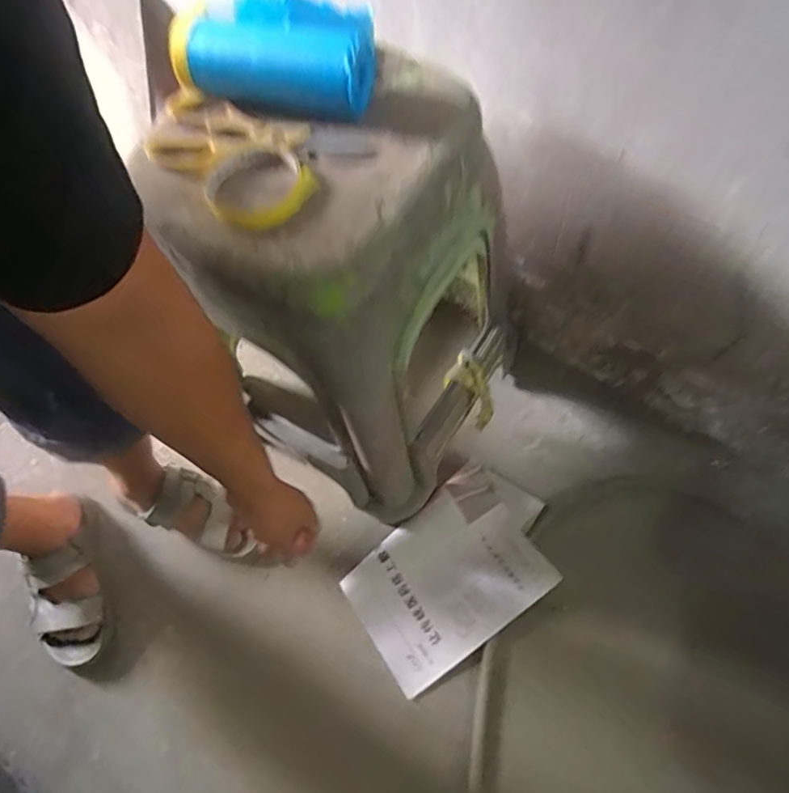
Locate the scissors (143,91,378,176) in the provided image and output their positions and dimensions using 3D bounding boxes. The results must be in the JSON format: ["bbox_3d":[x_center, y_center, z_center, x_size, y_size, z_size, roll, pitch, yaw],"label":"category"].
[{"bbox_3d":[-0.126,-0.224,0.477,0.198,0.020,0.086,18,66,12],"label":"scissors"}]

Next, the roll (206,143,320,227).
[{"bbox_3d":[-0.121,-0.182,0.461,0.092,0.016,0.082,32,69,18],"label":"roll"}]

